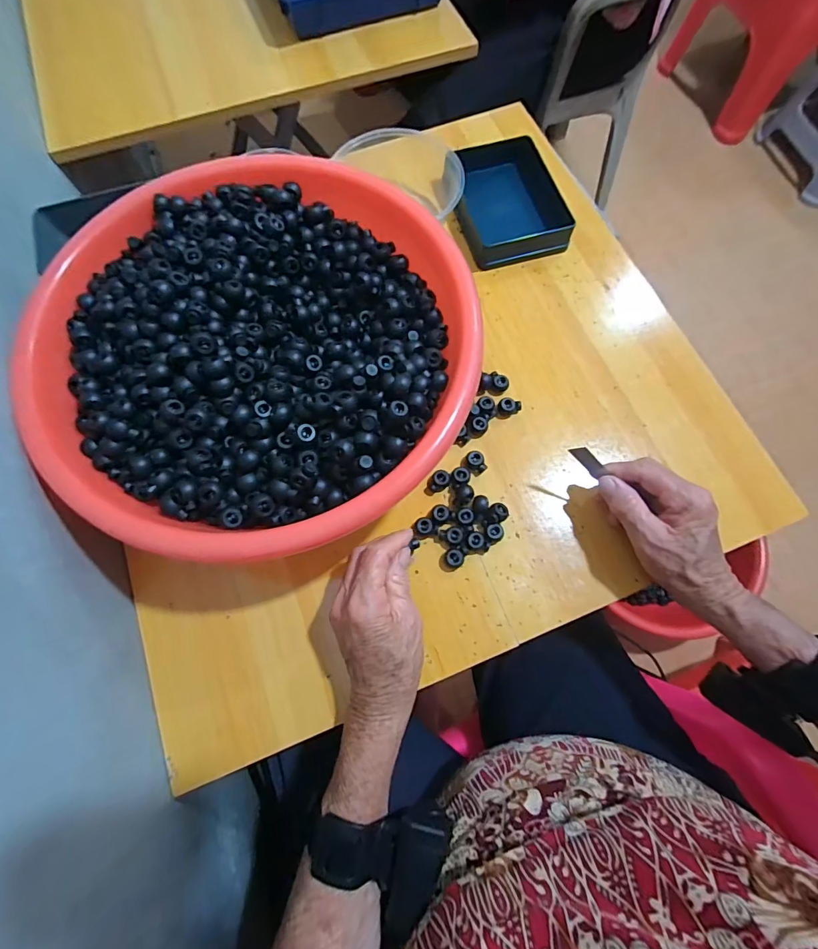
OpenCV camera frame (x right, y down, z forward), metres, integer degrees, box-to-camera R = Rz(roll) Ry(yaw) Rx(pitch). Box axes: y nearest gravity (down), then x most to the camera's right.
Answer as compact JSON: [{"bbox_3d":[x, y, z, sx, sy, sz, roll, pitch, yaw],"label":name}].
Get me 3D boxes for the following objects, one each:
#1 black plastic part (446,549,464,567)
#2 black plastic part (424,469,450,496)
[{"bbox_3d":[0.040,0.075,0.383,0.016,0.012,0.015,0,73,1],"label":"black plastic part"},{"bbox_3d":[0.026,0.008,0.406,0.026,0.011,0.018,-40,76,-10],"label":"black plastic part"}]

